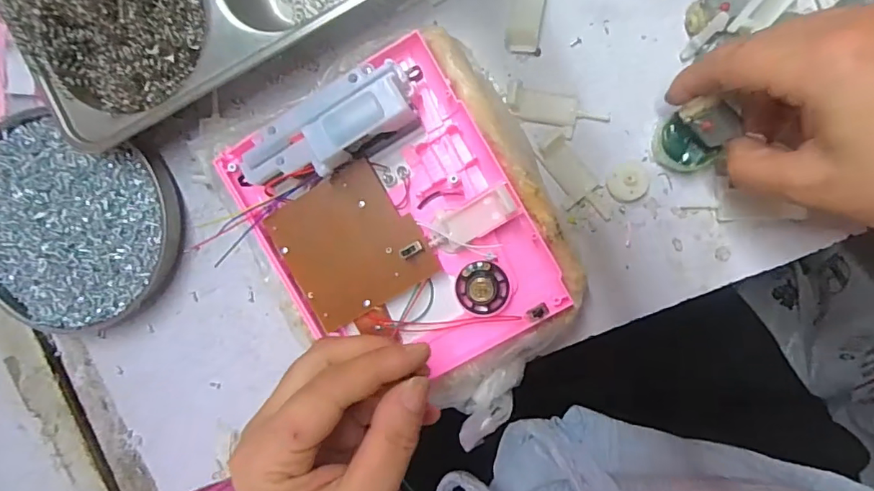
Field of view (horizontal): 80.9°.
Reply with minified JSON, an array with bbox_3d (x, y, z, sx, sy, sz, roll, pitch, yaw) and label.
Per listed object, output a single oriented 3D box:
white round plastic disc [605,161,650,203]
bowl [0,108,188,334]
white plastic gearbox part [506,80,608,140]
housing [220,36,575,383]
[{"bbox_3d":[0.109,-0.036,0.291,0.024,0.006,0.023,1,95,8],"label":"white round plastic disc"},{"bbox_3d":[-0.226,-0.011,0.321,0.126,0.031,0.121,1,95,8],"label":"bowl"},{"bbox_3d":[0.067,-0.076,0.290,0.059,0.011,0.021,14,97,-7],"label":"white plastic gearbox part"},{"bbox_3d":[-0.023,-0.007,0.265,0.137,0.042,0.162,-31,90,9],"label":"housing"}]

